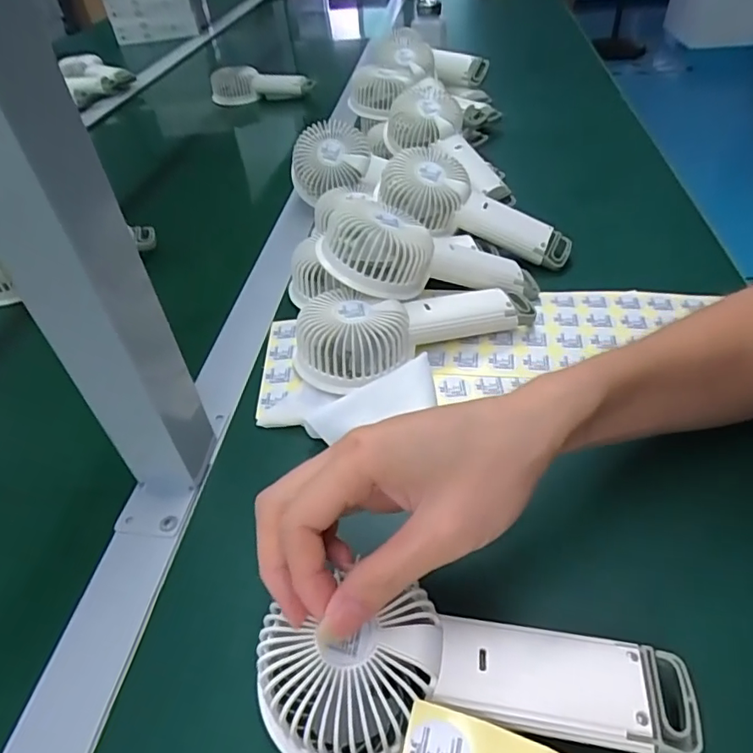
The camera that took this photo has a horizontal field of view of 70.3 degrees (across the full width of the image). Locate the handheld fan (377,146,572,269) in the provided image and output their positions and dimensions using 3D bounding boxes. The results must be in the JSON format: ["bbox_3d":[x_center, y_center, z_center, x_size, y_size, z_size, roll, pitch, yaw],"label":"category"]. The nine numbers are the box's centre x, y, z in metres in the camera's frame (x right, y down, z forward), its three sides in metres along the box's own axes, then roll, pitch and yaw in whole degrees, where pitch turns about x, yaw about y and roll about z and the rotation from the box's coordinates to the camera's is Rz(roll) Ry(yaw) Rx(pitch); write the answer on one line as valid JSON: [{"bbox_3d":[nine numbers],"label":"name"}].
[{"bbox_3d":[0.091,-0.153,0.497,0.186,0.049,0.070,27,47,0],"label":"handheld fan"}]

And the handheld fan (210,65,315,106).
[{"bbox_3d":[-0.199,-0.499,0.917,0.175,0.051,0.033,4,43,9],"label":"handheld fan"}]

